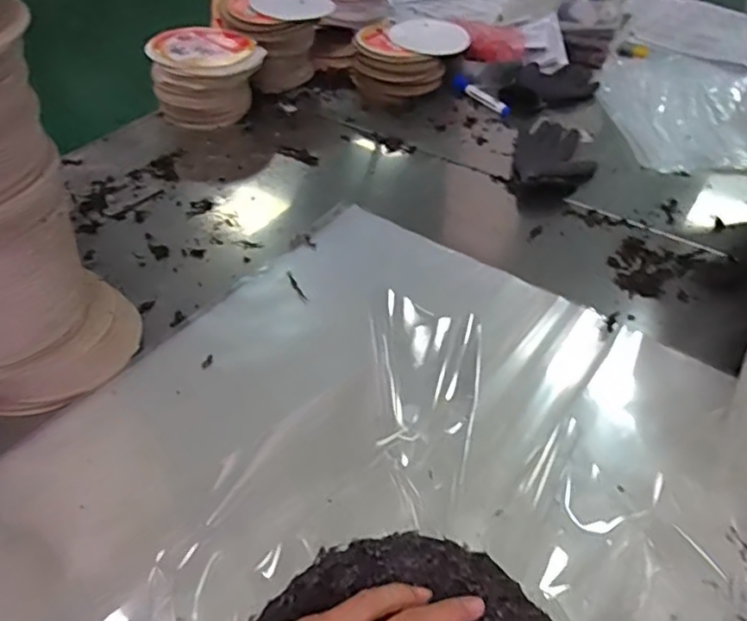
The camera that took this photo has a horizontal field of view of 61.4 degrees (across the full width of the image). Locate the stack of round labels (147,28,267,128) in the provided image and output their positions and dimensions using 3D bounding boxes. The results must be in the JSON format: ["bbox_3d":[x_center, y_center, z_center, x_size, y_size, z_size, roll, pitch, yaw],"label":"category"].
[{"bbox_3d":[-0.249,-0.356,0.959,0.158,0.107,0.120,-4,45,-6],"label":"stack of round labels"}]

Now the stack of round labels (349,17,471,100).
[{"bbox_3d":[0.058,-0.432,1.069,0.195,0.079,0.128,-11,46,-12],"label":"stack of round labels"}]

